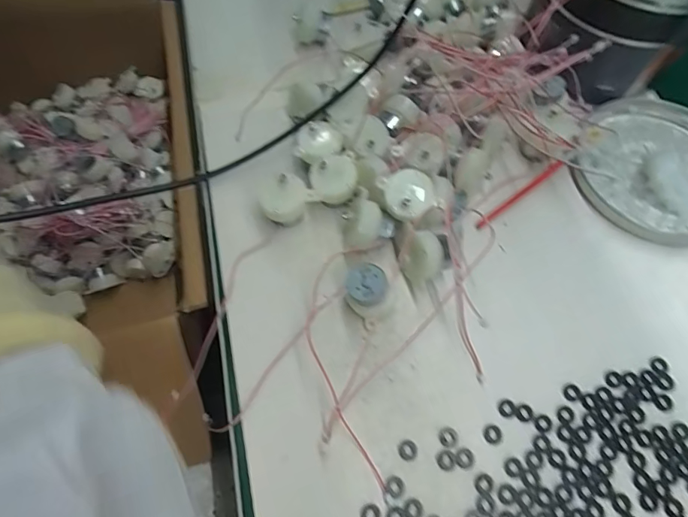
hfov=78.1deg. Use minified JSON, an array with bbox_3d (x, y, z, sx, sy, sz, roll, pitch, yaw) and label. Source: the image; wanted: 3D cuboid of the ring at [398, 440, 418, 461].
[{"bbox_3d":[0.036,0.108,0.238,0.011,0.004,0.011,1,64,-1],"label":"ring"}]

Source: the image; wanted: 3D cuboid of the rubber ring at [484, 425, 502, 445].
[{"bbox_3d":[0.086,0.101,0.243,0.011,0.004,0.010,1,64,-1],"label":"rubber ring"}]

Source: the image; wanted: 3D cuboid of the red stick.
[{"bbox_3d":[0.129,-0.047,0.311,0.083,0.010,0.005,-33,70,-16],"label":"red stick"}]

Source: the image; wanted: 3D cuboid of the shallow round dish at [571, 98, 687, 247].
[{"bbox_3d":[0.251,-0.070,0.330,0.124,0.013,0.131,1,64,-1],"label":"shallow round dish"}]

